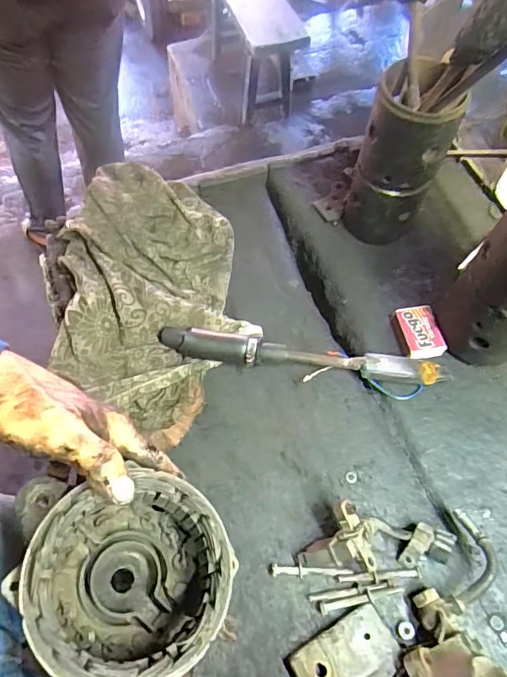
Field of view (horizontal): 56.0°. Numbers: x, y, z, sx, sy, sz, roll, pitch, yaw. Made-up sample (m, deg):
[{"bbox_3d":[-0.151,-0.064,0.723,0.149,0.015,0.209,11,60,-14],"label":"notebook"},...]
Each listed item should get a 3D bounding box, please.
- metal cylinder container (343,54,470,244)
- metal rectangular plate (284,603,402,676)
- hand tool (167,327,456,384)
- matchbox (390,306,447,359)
[{"bbox_3d":[0.149,-0.179,0.491,0.083,0.186,0.068,18,63,9],"label":"metal cylinder container"},{"bbox_3d":[0.070,0.245,0.362,0.079,0.013,0.049,-28,66,-14],"label":"metal rectangular plate"},{"bbox_3d":[0.048,0.018,0.476,0.283,0.024,0.029,8,62,4],"label":"hand tool"},{"bbox_3d":[0.169,-0.005,0.493,0.043,0.018,0.055,-9,62,-5],"label":"matchbox"}]

